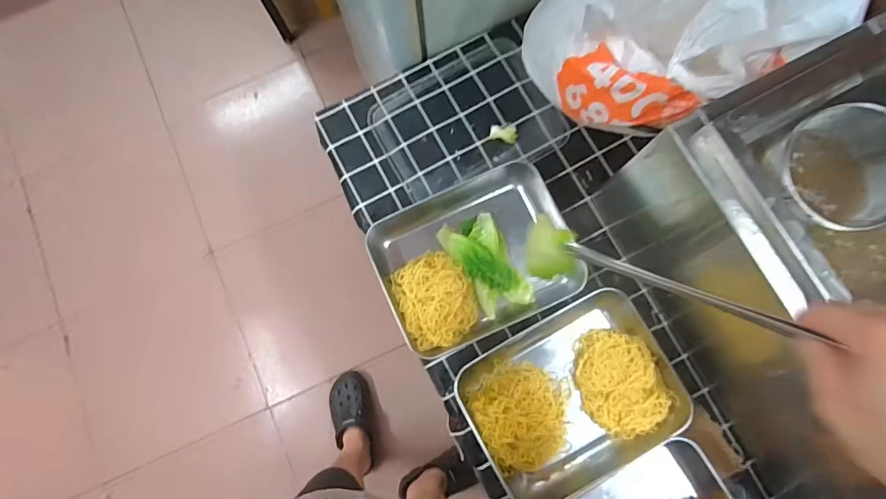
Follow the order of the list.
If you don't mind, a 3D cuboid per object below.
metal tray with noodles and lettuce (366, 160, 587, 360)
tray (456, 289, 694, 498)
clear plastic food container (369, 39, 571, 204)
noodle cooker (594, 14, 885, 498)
[{"bbox_3d":[0.044,0.010,0.627,0.251,0.057,0.205,-25,80,-2],"label":"metal tray with noodles and lettuce"},{"bbox_3d":[0.168,0.191,0.582,0.252,0.049,0.198,-28,80,-3],"label":"tray"},{"bbox_3d":[0.033,-0.190,0.672,0.247,0.021,0.185,-28,80,-3],"label":"clear plastic food container"},{"bbox_3d":[0.444,0.066,0.487,0.252,0.279,0.492,-27,80,-3],"label":"noodle cooker"}]

